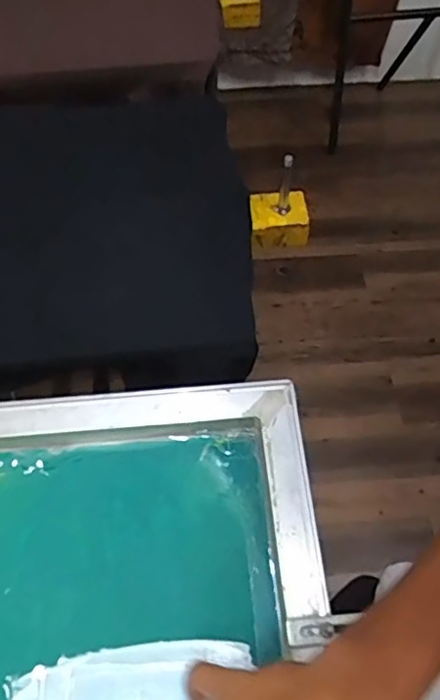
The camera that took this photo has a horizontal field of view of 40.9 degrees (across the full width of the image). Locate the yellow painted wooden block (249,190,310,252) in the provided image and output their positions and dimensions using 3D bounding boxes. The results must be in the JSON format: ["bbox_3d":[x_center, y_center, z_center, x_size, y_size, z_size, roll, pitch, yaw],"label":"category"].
[{"bbox_3d":[0.072,-0.163,0.738,0.071,0.046,0.060,-5,57,-4],"label":"yellow painted wooden block"}]

